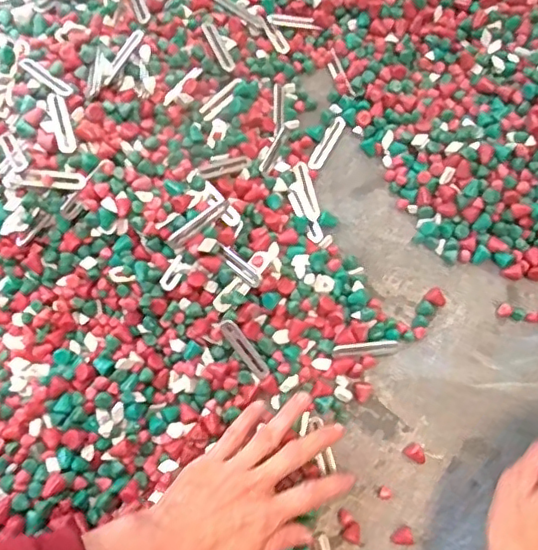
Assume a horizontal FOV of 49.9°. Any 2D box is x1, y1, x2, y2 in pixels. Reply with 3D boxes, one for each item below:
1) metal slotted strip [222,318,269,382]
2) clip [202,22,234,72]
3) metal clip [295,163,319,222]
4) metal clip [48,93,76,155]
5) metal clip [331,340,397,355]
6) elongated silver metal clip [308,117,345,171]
[{"bbox_3d":[-0.019,0.060,0.467,0.013,0.006,0.056,-37,93,-11],"label":"metal slotted strip"},{"bbox_3d":[-0.048,-0.213,0.536,0.013,0.004,0.055,-24,74,-8],"label":"clip"},{"bbox_3d":[0.035,-0.076,0.528,0.014,0.006,0.057,-13,73,-4],"label":"metal clip"},{"bbox_3d":[-0.166,-0.122,0.462,0.014,0.004,0.055,-19,75,-5],"label":"metal clip"},{"bbox_3d":[0.080,0.059,0.475,0.054,0.010,0.007,-7,73,-2],"label":"metal clip"},{"bbox_3d":[0.054,-0.121,0.536,0.012,0.006,0.056,28,75,8],"label":"elongated silver metal clip"}]

